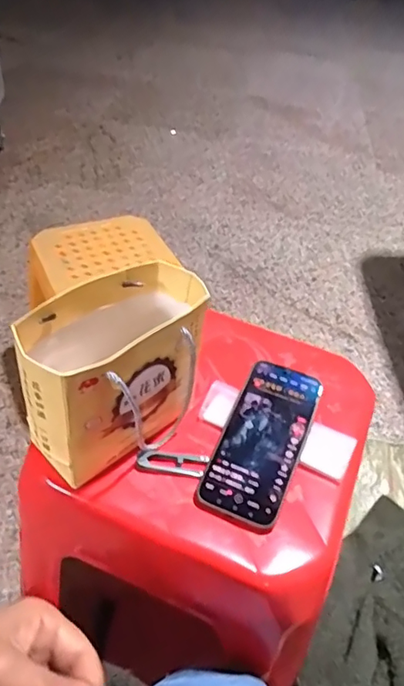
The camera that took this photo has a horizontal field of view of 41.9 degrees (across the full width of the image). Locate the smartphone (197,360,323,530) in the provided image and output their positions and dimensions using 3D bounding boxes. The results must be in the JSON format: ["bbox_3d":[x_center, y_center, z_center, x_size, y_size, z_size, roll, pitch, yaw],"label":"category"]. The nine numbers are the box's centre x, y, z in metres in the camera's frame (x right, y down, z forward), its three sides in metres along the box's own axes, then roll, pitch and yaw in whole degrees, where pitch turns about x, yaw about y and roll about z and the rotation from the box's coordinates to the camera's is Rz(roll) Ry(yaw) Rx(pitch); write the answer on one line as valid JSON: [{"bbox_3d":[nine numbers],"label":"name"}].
[{"bbox_3d":[0.059,0.090,0.506,0.071,0.007,0.163,21,61,15],"label":"smartphone"}]

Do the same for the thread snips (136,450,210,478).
[{"bbox_3d":[-0.028,0.114,0.499,0.066,0.008,0.024,4,44,-3],"label":"thread snips"}]

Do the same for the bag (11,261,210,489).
[{"bbox_3d":[-0.076,0.028,0.482,0.167,0.150,0.092,-23,51,-27],"label":"bag"}]

